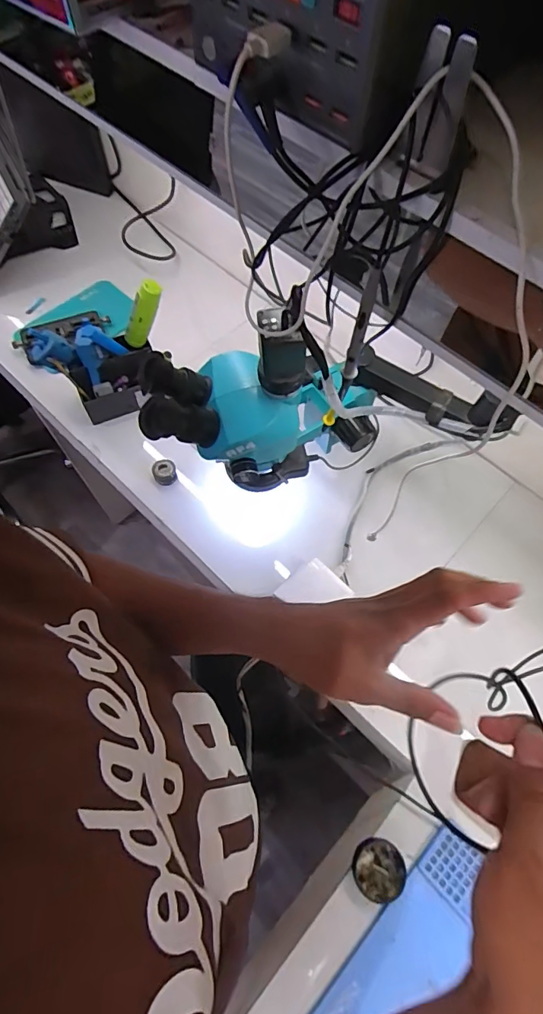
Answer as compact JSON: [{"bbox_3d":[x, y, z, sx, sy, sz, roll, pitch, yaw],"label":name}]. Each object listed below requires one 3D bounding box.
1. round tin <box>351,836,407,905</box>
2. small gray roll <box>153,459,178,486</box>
[{"bbox_3d":[0.134,0.448,0.573,0.062,0.015,0.062,1,65,-2],"label":"round tin"},{"bbox_3d":[-0.180,-0.055,0.786,0.037,0.041,0.035,-18,67,-11],"label":"small gray roll"}]

